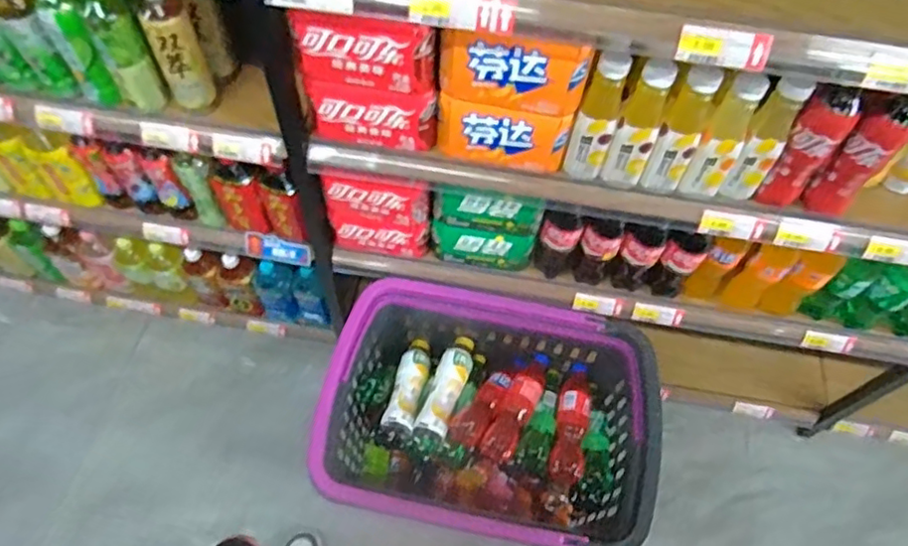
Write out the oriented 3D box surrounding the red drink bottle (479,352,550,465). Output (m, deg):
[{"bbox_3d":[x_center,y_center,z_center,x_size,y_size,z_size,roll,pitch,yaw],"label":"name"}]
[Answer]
[{"bbox_3d":[0.128,0.265,1.234,0.071,0.074,0.234,26,49,11],"label":"red drink bottle"}]

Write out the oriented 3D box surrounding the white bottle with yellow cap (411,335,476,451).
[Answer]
[{"bbox_3d":[-0.015,0.234,1.247,0.063,0.071,0.233,19,61,7],"label":"white bottle with yellow cap"}]

